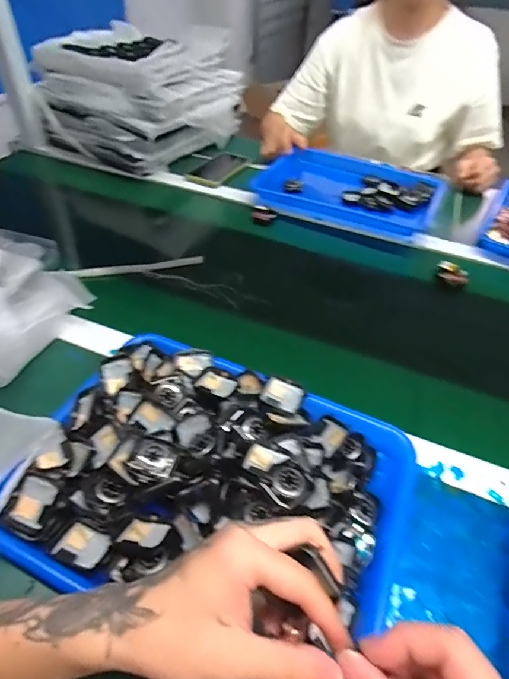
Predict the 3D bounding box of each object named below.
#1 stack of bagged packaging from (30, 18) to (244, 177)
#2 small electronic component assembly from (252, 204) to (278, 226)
[{"bbox_3d":[-0.260,-0.565,0.938,0.342,0.195,0.361,27,50,21],"label":"stack of bagged packaging"},{"bbox_3d":[0.019,-0.230,0.761,0.043,0.021,0.037,7,46,3],"label":"small electronic component assembly"}]

